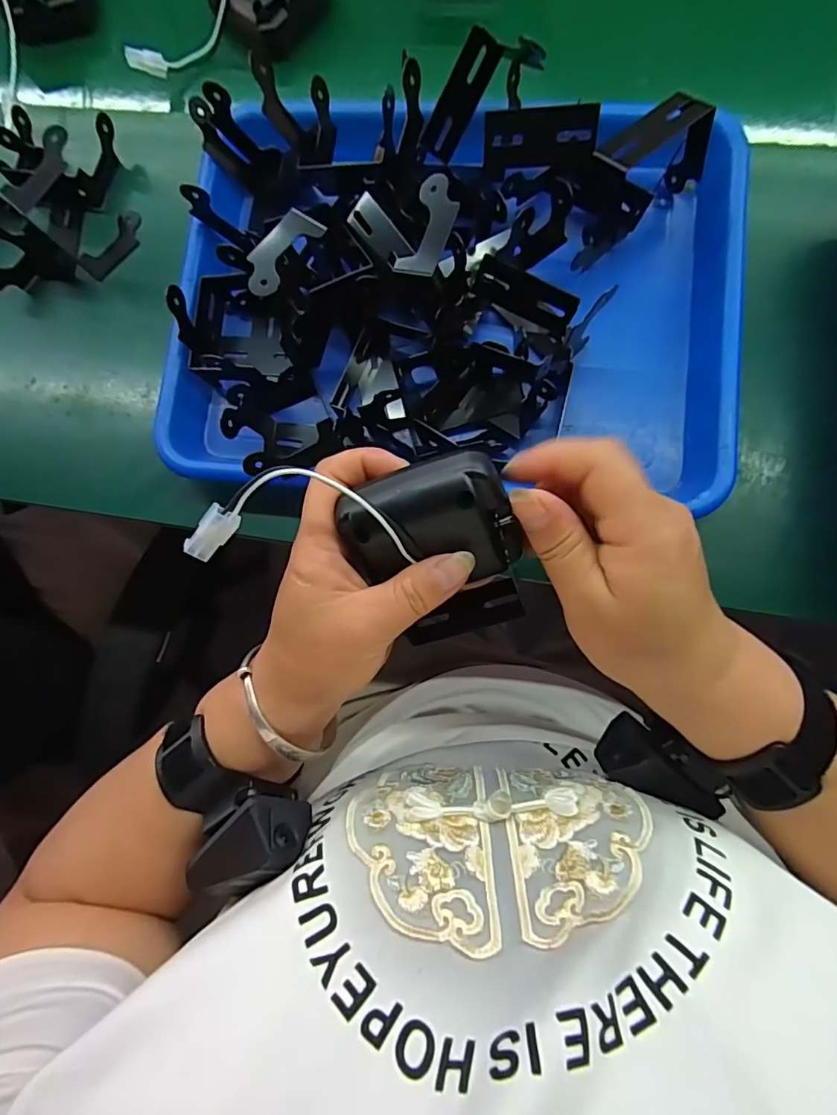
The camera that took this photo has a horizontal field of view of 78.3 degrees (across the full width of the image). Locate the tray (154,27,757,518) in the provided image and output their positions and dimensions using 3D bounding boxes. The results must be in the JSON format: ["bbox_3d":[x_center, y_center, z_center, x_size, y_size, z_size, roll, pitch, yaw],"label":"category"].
[{"bbox_3d":[0.017,-0.156,0.294,0.323,0.068,0.230,6,83,6],"label":"tray"}]

